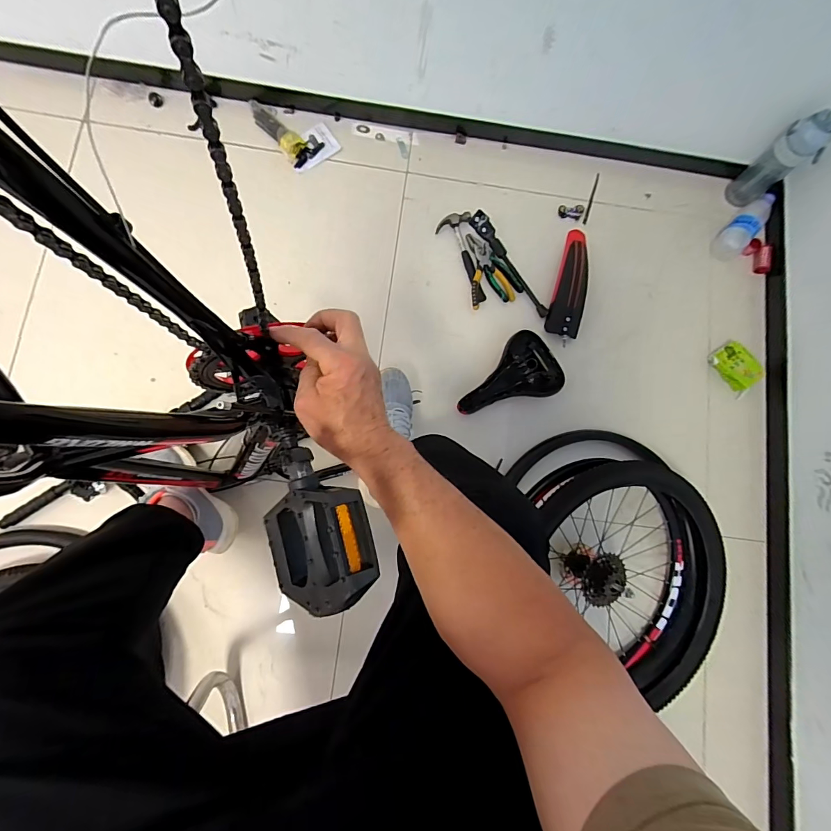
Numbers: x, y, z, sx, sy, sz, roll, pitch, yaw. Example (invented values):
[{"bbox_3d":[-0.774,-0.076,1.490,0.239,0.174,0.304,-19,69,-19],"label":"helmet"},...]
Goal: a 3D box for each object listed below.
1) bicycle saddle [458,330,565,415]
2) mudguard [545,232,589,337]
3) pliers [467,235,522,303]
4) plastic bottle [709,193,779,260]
[{"bbox_3d":[0.207,-0.087,0.913,0.249,0.072,0.157,-26,84,-6],"label":"bicycle saddle"},{"bbox_3d":[0.371,-0.322,0.962,0.073,0.048,0.283,14,81,-1],"label":"mudguard"},{"bbox_3d":[0.182,-0.358,0.974,0.063,0.016,0.178,-37,85,-7],"label":"pliers"},{"bbox_3d":[0.780,-0.444,0.970,0.181,0.058,0.069,-44,86,-8],"label":"plastic bottle"}]

